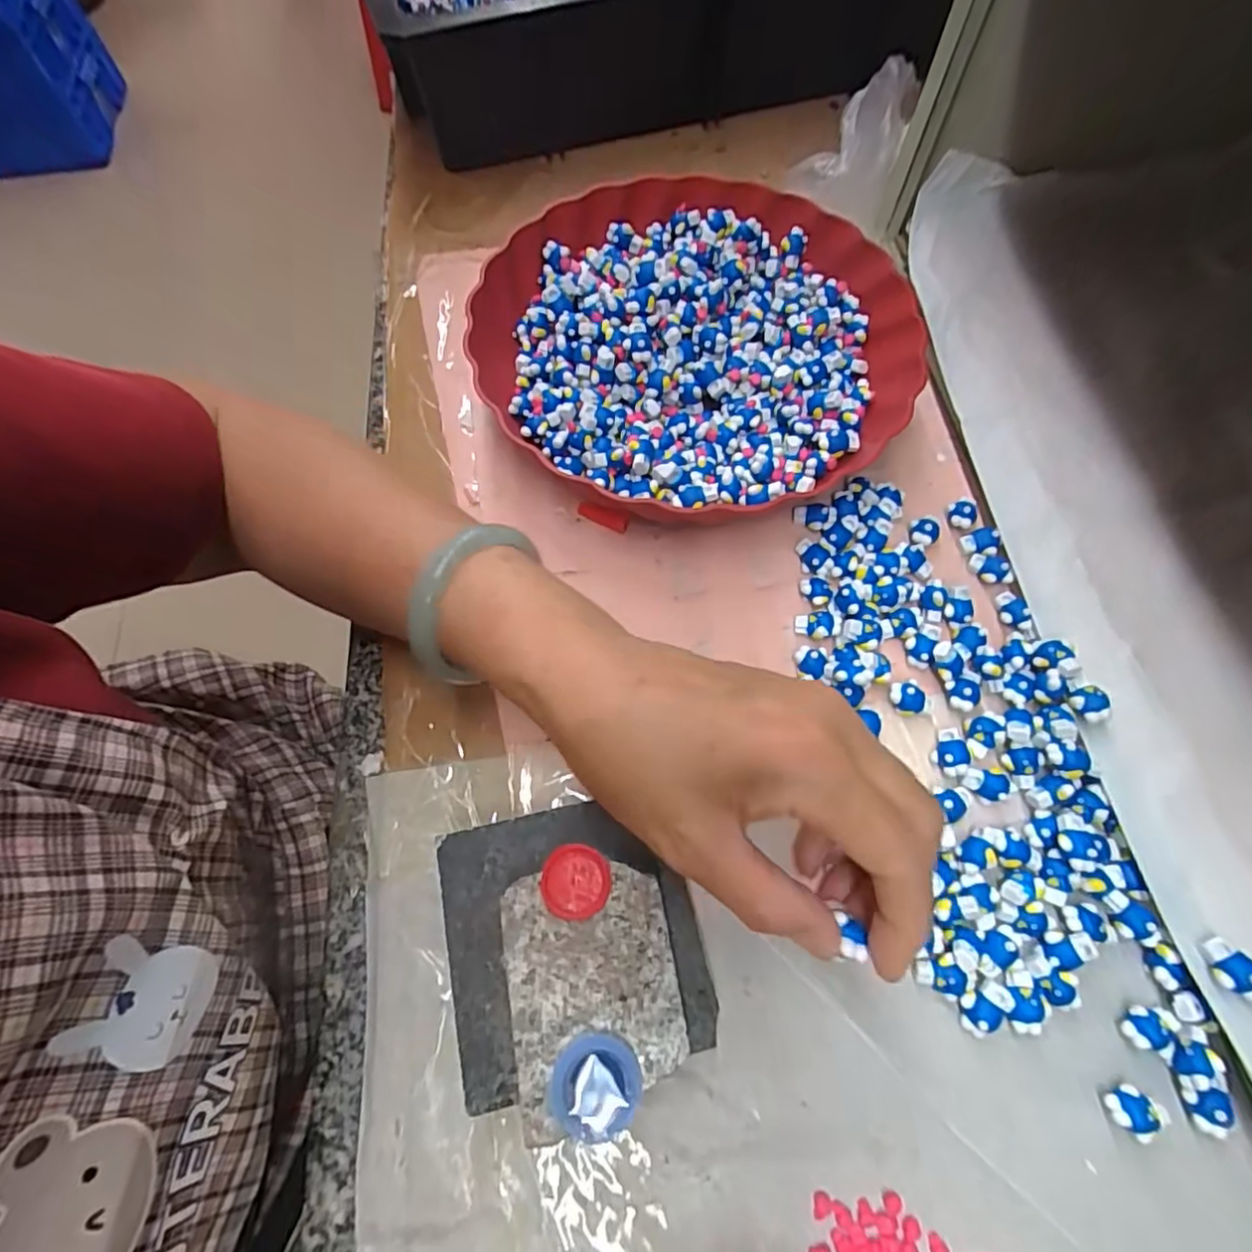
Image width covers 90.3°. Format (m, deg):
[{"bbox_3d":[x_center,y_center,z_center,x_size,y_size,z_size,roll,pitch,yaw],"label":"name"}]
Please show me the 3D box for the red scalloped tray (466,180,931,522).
[{"bbox_3d":[0.041,-0.167,0.362,0.240,0.044,0.239,-43,75,-15],"label":"red scalloped tray"}]

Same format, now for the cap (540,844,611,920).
[{"bbox_3d":[-0.019,0.097,0.235,0.025,0.004,0.026,0,69,0],"label":"cap"}]

